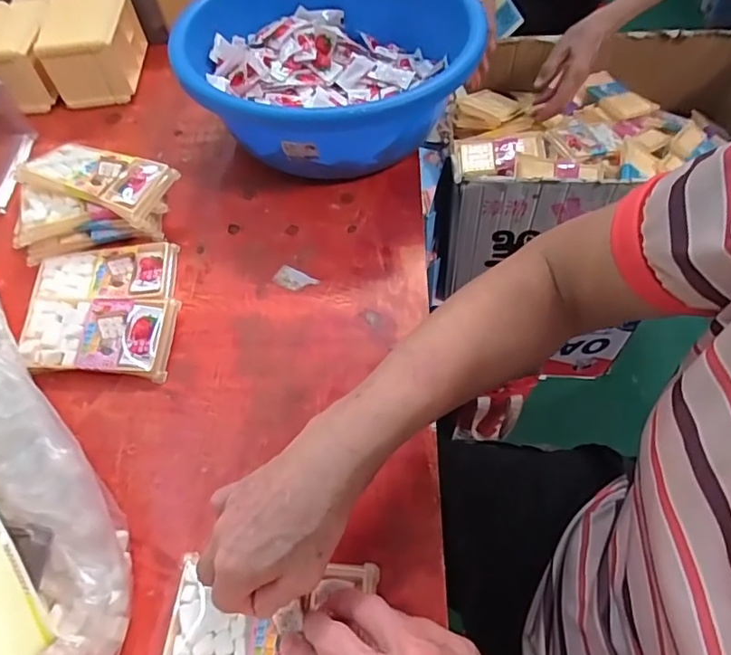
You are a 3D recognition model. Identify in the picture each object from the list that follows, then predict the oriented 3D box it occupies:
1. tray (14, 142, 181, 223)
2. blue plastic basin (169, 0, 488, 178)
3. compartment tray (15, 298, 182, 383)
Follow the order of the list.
[{"bbox_3d":[-0.267,-0.151,0.529,0.131,0.033,0.070,16,58,12],"label":"tray"},{"bbox_3d":[-0.035,-0.290,0.595,0.282,0.127,0.304,-1,56,2],"label":"blue plastic basin"},{"bbox_3d":[-0.239,0.006,0.473,0.131,0.026,0.072,1,56,3],"label":"compartment tray"}]

